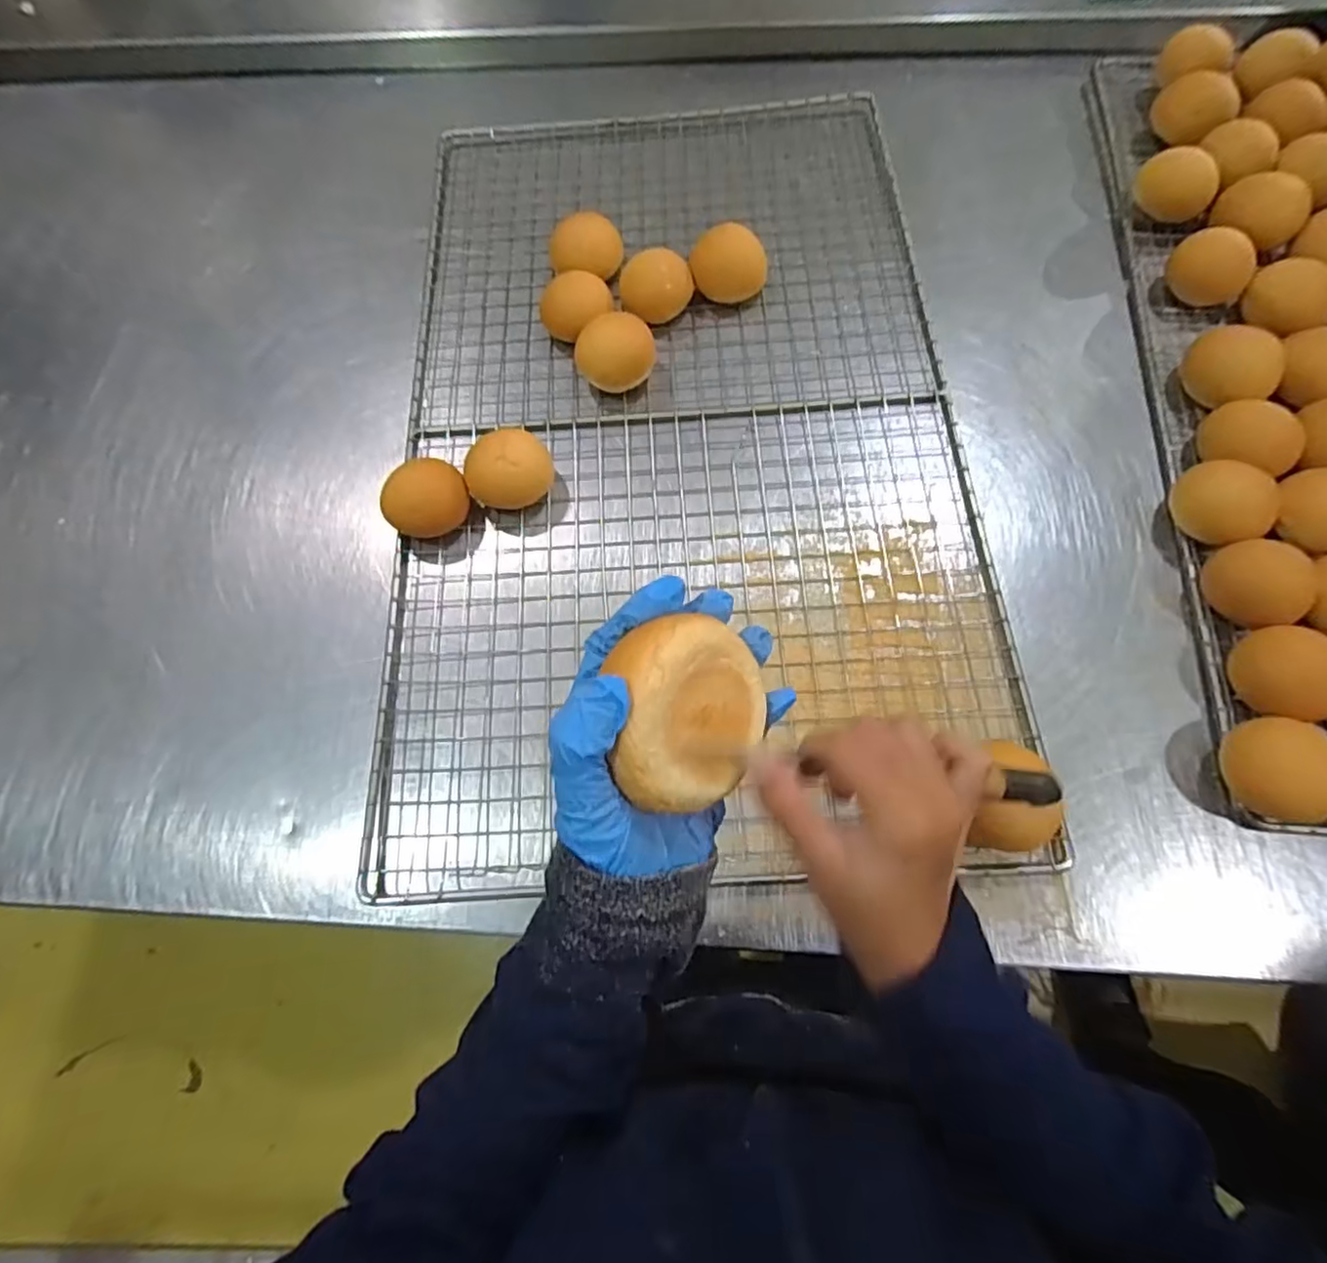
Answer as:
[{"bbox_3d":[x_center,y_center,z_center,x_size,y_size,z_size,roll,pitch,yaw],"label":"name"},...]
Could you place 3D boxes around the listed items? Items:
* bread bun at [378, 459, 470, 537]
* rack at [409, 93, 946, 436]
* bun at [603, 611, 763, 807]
[{"bbox_3d":[-0.220,-0.122,0.604,0.073,0.045,0.060,-40,72,-11],"label":"bread bun"},{"bbox_3d":[-0.002,-0.424,0.724,0.528,0.023,0.439,-4,69,2],"label":"rack"},{"bbox_3d":[0.002,0.031,0.264,0.069,0.040,0.071,-1,92,-37],"label":"bun"}]

